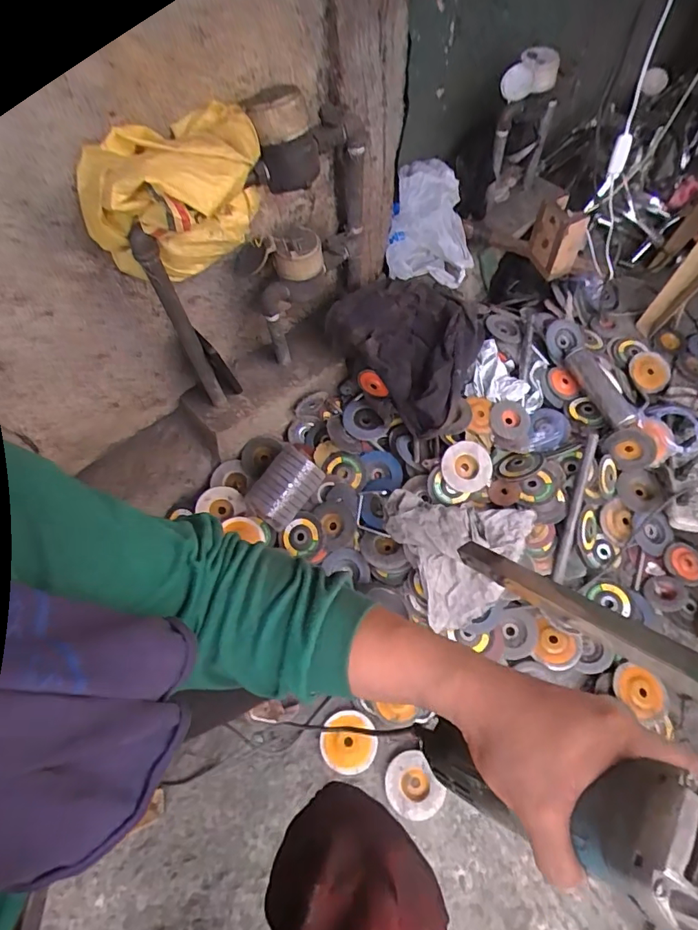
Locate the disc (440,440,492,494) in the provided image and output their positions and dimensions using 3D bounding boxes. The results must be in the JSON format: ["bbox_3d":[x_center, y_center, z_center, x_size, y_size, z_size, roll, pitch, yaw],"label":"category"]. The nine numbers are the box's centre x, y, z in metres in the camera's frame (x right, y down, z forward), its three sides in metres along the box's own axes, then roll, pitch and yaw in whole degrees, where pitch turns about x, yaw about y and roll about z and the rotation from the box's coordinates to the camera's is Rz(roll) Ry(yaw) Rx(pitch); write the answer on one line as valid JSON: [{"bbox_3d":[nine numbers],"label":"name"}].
[{"bbox_3d":[0.226,0.004,0.956,0.094,0.015,0.096,0,89,-4],"label":"disc"}]

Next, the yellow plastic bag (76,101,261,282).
[{"bbox_3d":[-0.223,-0.343,0.662,0.243,0.170,0.136,-26,65,-10],"label":"yellow plastic bag"}]

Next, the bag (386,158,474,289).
[{"bbox_3d":[0.188,-0.539,1.131,0.187,0.195,0.185,6,63,6],"label":"bag"}]

